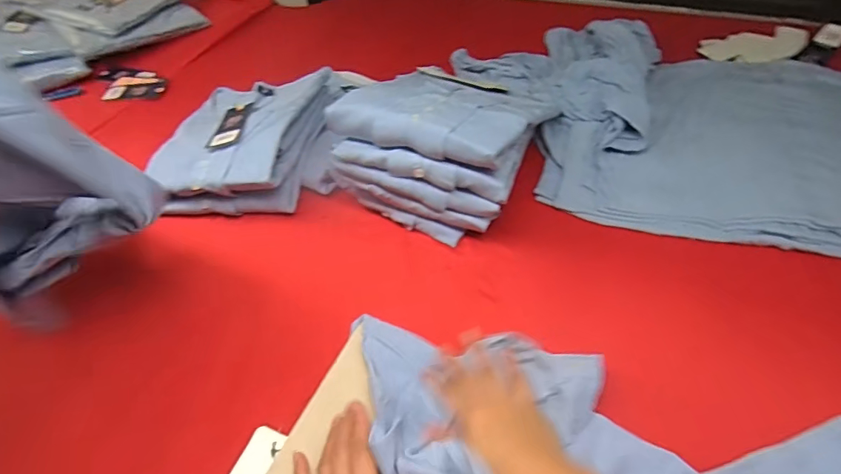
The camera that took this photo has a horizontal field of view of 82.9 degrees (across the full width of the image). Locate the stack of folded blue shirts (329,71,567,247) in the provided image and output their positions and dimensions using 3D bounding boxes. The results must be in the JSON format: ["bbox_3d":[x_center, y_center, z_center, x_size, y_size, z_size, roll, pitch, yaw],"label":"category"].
[{"bbox_3d":[0.036,-0.141,0.617,0.218,0.147,0.247,18,55,20],"label":"stack of folded blue shirts"}]

